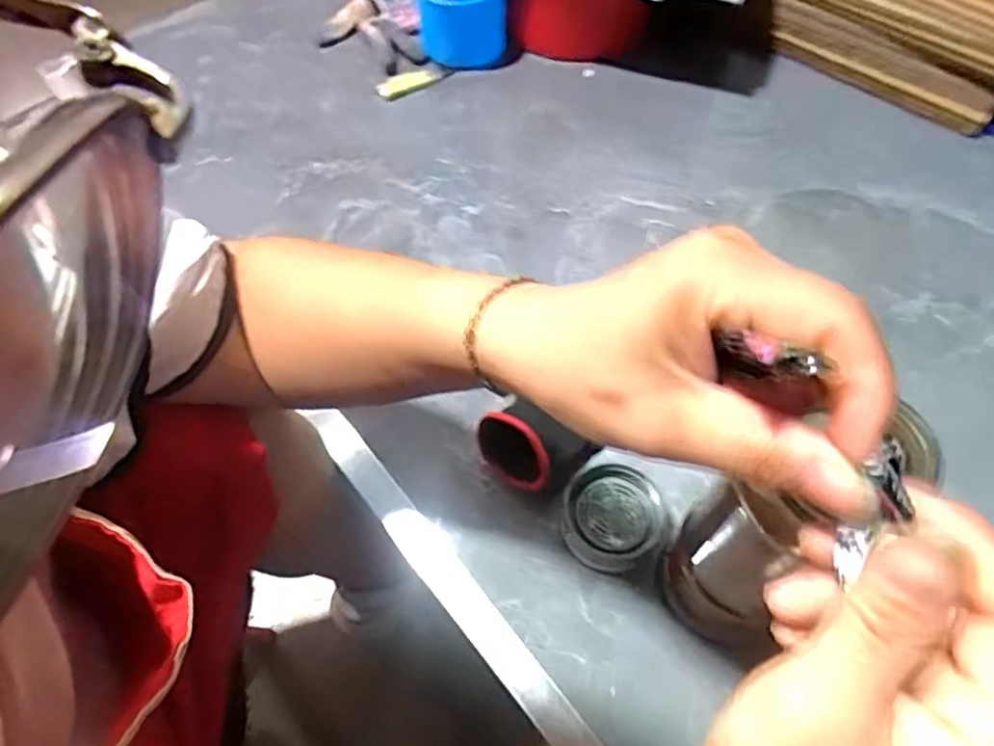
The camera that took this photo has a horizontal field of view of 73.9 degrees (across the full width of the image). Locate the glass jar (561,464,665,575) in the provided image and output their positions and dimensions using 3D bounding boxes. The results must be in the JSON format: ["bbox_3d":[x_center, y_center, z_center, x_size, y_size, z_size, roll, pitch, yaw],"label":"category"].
[{"bbox_3d":[0.076,0.098,0.448,0.063,0.041,0.063,-1,60,1],"label":"glass jar"}]

